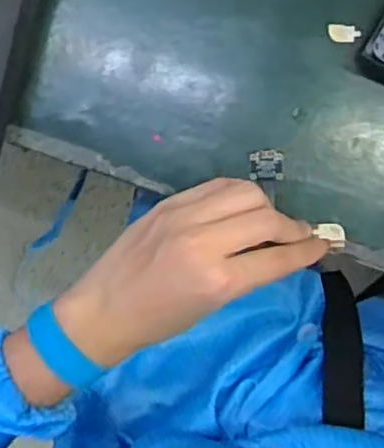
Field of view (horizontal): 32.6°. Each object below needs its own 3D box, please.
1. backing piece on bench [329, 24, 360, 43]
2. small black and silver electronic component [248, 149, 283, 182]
[{"bbox_3d":[0.095,-0.119,0.411,0.020,0.005,0.010,10,92,3],"label":"backing piece on bench"},{"bbox_3d":[0.047,-0.037,0.418,0.022,0.004,0.019,1,91,3],"label":"small black and silver electronic component"}]

